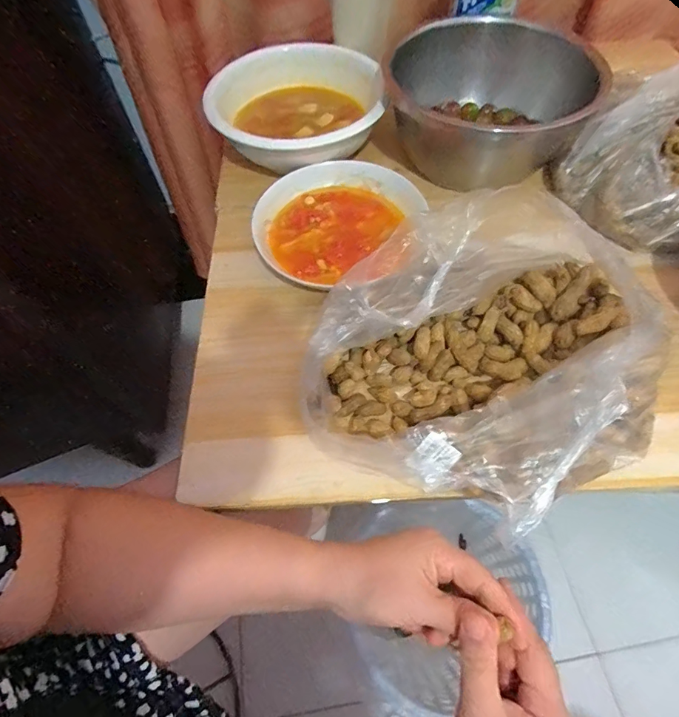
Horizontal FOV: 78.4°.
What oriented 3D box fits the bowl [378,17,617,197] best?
[{"bbox_3d":[0.165,-0.317,0.505,0.199,0.108,0.199,-1,66,2],"label":"bowl"}]

